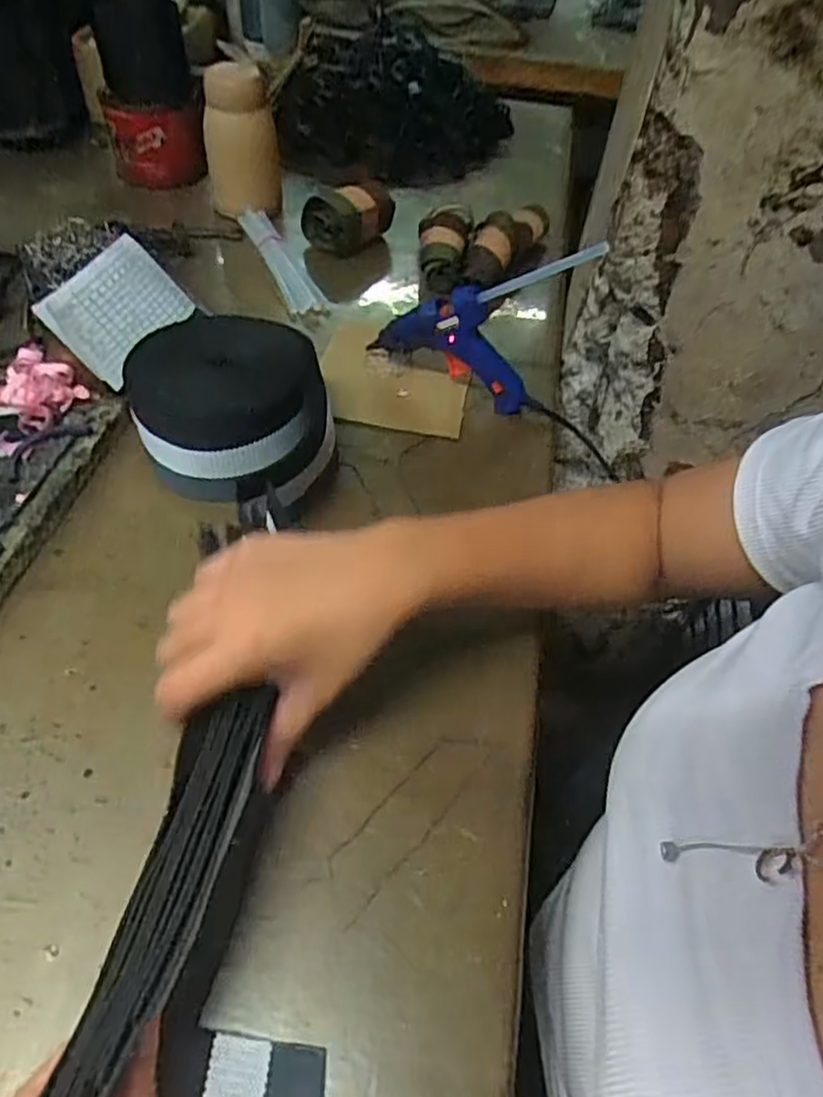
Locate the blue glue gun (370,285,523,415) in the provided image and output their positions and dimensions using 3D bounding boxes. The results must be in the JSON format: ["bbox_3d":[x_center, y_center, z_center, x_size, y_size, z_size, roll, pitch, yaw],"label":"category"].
[{"bbox_3d":[0.031,-0.166,0.560,0.137,0.099,0.022,22,52,13],"label":"blue glue gun"}]

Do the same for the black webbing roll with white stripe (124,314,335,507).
[{"bbox_3d":[-0.120,-0.097,0.498,0.160,0.077,0.132,36,56,22],"label":"black webbing roll with white stripe"}]

